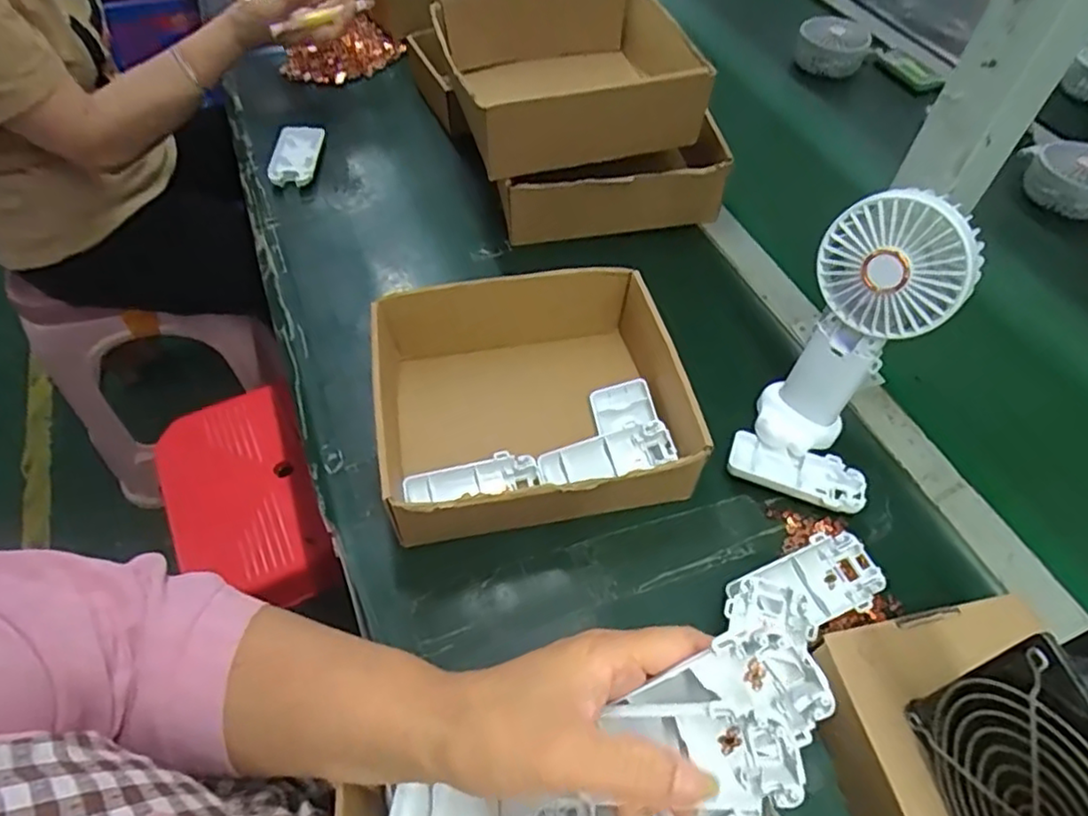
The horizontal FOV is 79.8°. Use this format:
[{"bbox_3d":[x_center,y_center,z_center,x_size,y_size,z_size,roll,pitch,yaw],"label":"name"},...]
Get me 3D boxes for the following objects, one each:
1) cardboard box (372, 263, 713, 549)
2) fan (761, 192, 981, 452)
[{"bbox_3d":[-0.018,-0.005,0.480,0.217,0.069,0.191,-8,55,-7],"label":"cardboard box"},{"bbox_3d":[0.205,-0.043,0.436,0.084,0.187,0.079,28,58,18],"label":"fan"}]

